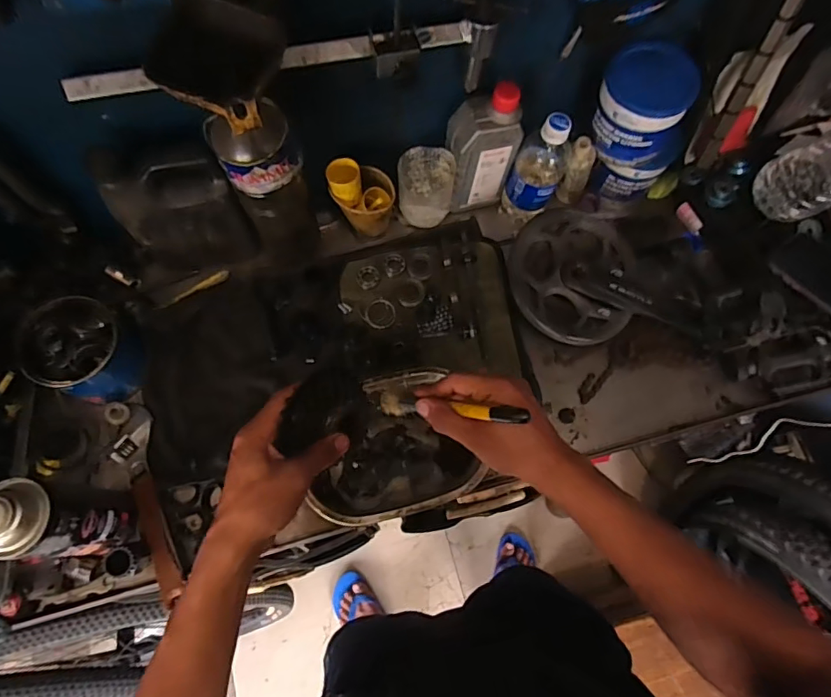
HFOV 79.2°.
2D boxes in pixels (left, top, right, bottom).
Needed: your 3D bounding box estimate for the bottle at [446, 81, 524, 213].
[{"bbox_3d":[0.082,-0.248,0.630,0.076,0.172,0.050,-15,71,-7],"label":"bottle"}]

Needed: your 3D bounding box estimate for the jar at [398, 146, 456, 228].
[{"bbox_3d":[0.013,-0.208,0.657,0.070,0.085,0.062,7,69,1],"label":"jar"}]

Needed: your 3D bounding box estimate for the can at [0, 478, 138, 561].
[{"bbox_3d":[-0.326,0.161,0.468,0.056,0.191,0.061,1,69,-2],"label":"can"}]

